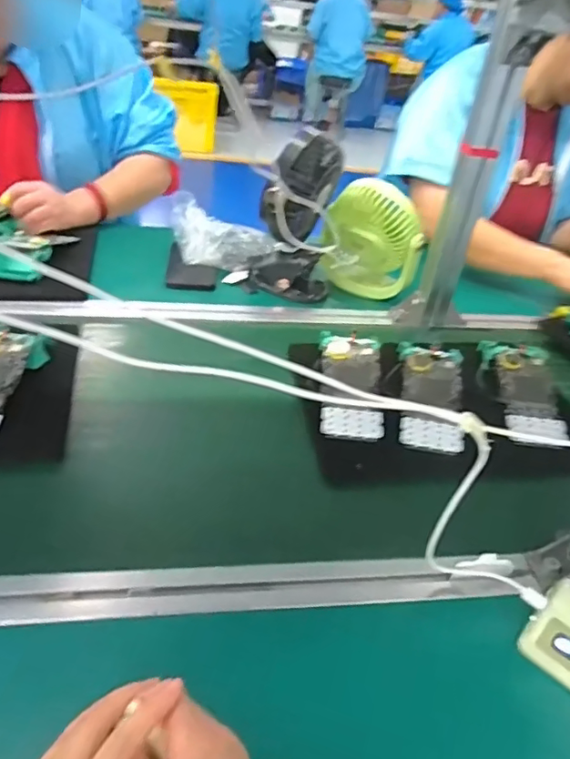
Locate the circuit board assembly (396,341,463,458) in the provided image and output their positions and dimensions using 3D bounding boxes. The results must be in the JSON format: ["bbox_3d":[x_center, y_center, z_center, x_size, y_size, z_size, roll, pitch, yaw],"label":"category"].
[{"bbox_3d":[0.173,0.016,0.647,0.070,0.015,0.154,11,55,1],"label":"circuit board assembly"}]

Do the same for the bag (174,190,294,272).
[{"bbox_3d":[-0.094,-0.239,0.903,0.164,0.096,0.079,-13,37,-22],"label":"bag"}]

